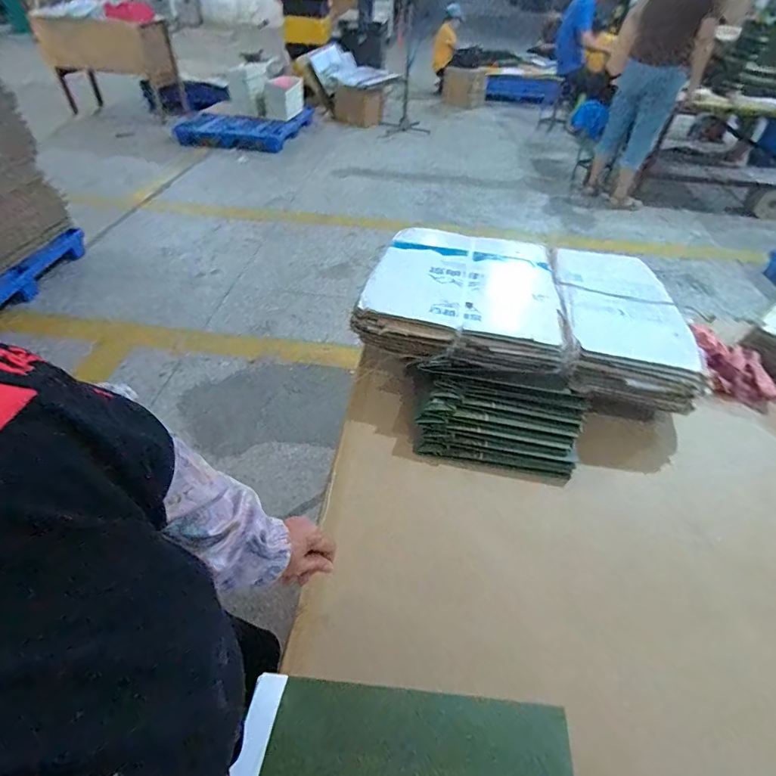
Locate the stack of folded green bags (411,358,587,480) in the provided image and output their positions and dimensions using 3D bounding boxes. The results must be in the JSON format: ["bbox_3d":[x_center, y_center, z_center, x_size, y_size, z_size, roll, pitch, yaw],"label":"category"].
[{"bbox_3d":[0.185,0.052,0.751,0.280,0.090,0.148,10,45,7],"label":"stack of folded green bags"}]

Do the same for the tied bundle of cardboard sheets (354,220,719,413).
[{"bbox_3d":[0.291,-0.209,0.982,0.640,0.086,0.553,9,41,4],"label":"tied bundle of cardboard sheets"}]

